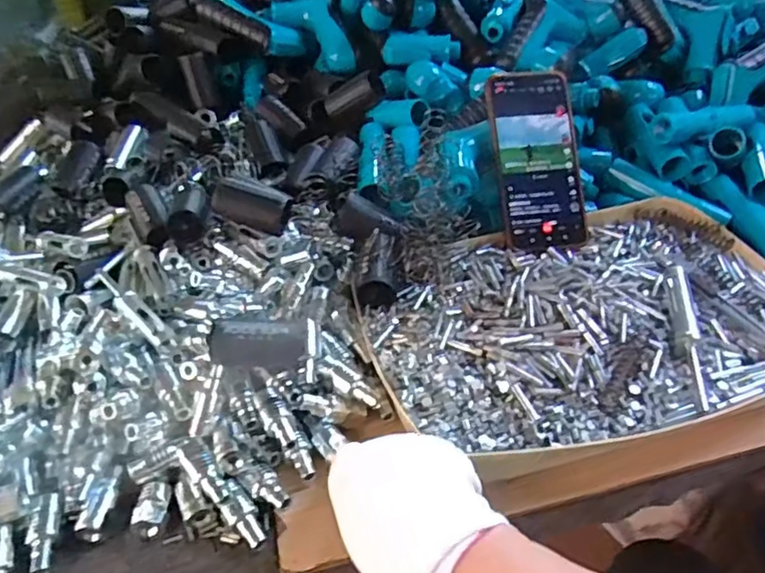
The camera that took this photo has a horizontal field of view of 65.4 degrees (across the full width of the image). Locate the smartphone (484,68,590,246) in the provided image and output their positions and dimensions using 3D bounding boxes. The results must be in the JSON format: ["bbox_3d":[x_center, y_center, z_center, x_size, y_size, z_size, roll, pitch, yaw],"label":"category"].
[{"bbox_3d":[0.143,-0.117,0.547,0.078,0.008,0.162,-7,85,-4],"label":"smartphone"}]

